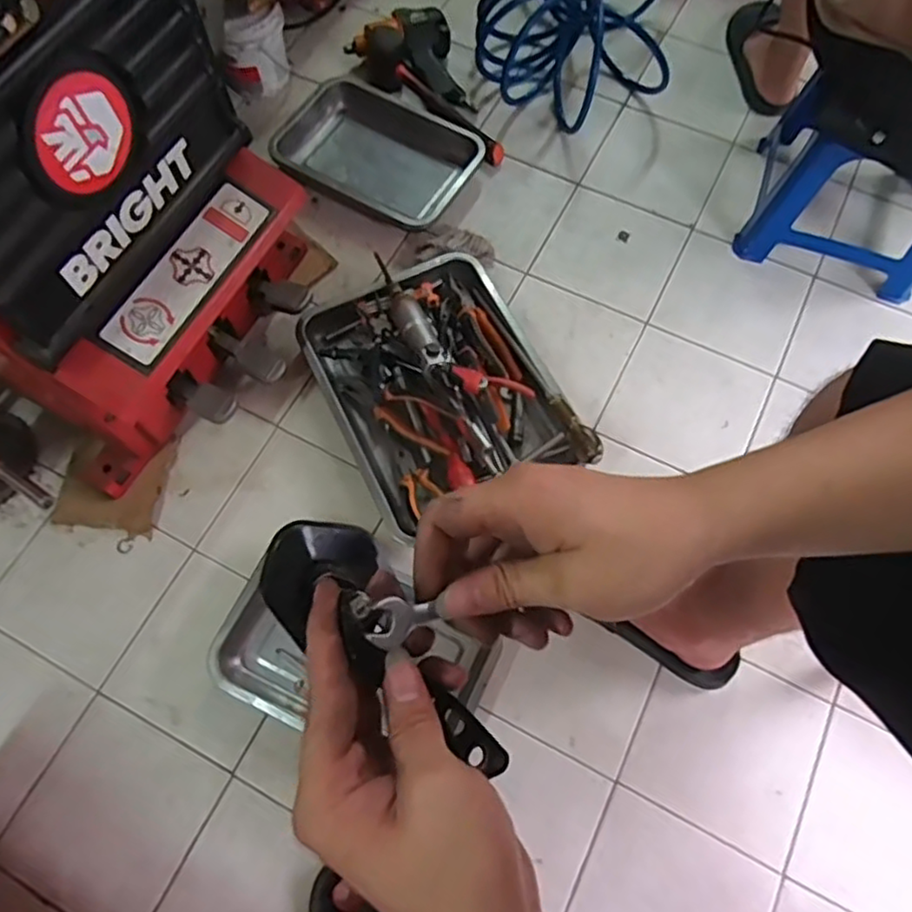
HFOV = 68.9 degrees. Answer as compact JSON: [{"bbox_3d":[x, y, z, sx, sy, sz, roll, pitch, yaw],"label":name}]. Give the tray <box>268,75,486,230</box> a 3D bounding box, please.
[{"bbox_3d":[-0.136,-0.506,1.092,0.351,0.066,0.230,25,71,9],"label":"tray"}]

